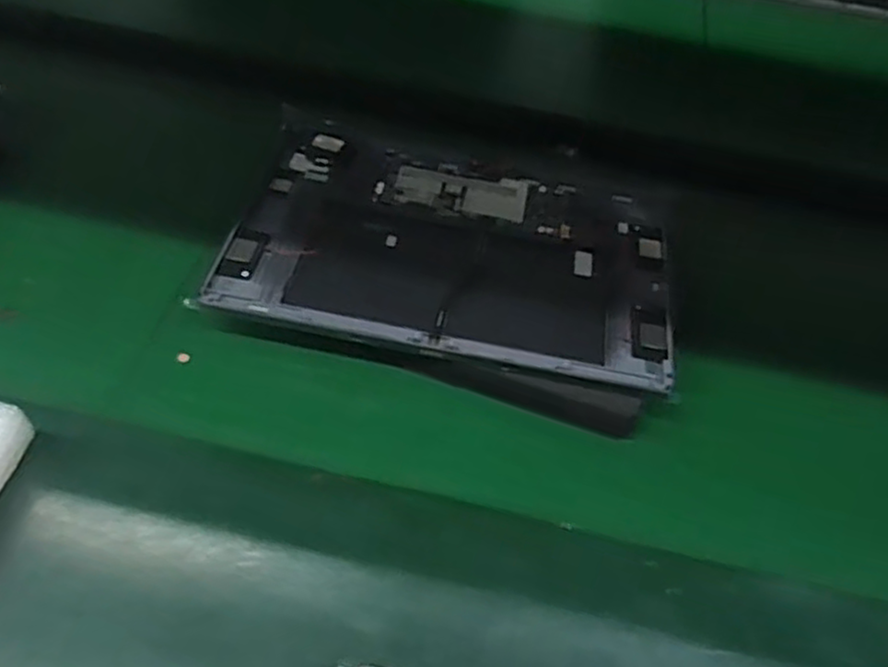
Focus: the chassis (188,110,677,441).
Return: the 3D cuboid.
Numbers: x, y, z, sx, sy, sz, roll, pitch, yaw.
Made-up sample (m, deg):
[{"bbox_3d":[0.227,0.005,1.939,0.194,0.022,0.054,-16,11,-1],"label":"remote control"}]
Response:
[{"bbox_3d":[0.006,-0.042,0.425,0.247,0.028,0.177,12,54,3],"label":"chassis"}]

